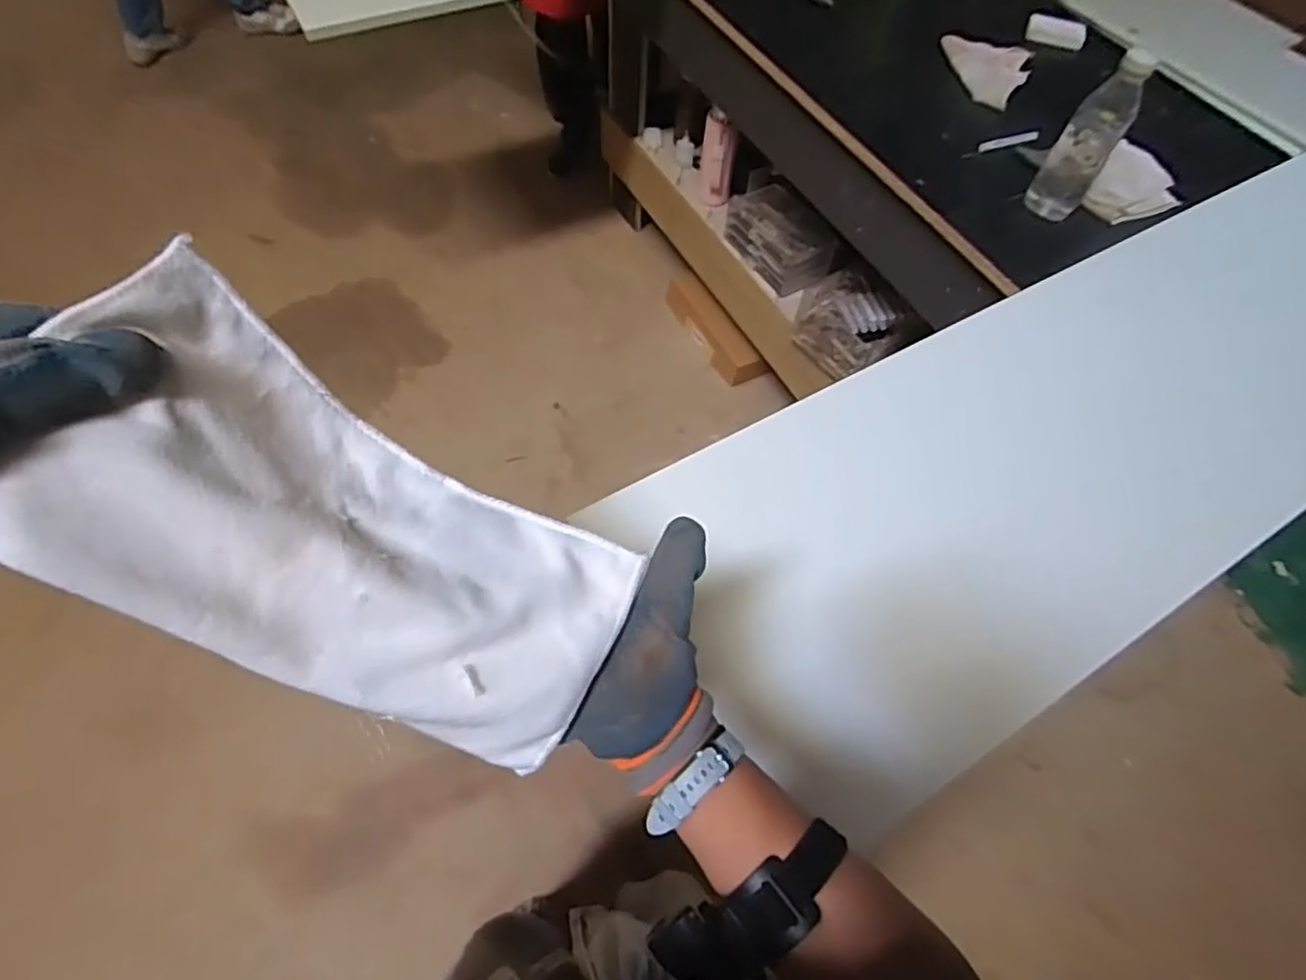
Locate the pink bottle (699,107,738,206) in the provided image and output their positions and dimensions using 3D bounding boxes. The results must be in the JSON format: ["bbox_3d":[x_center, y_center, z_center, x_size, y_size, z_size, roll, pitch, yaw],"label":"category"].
[{"bbox_3d":[0.147,-0.745,1.511,0.078,0.227,0.083,6,59,0],"label":"pink bottle"}]

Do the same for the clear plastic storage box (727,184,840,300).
[{"bbox_3d":[0.279,-0.560,1.492,0.147,0.111,0.285,-24,64,-17],"label":"clear plastic storage box"}]

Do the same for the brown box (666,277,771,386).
[{"bbox_3d":[0.156,-0.423,1.776,0.078,0.081,0.361,-27,65,-18],"label":"brown box"}]

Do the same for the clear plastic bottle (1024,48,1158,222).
[{"bbox_3d":[0.563,-0.448,0.881,0.072,0.212,0.073,32,63,14],"label":"clear plastic bottle"}]

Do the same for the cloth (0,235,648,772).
[{"bbox_3d":[-0.140,0.026,0.327,0.284,0.056,0.146,39,60,-25],"label":"cloth"}]

